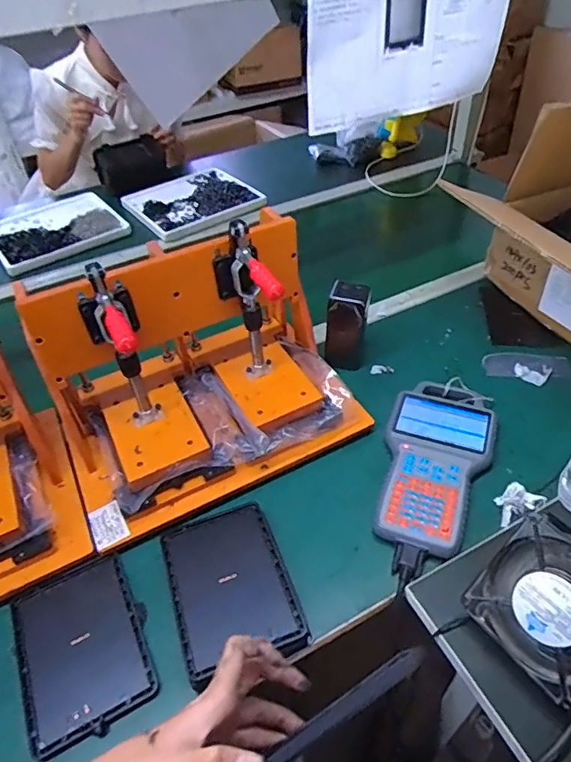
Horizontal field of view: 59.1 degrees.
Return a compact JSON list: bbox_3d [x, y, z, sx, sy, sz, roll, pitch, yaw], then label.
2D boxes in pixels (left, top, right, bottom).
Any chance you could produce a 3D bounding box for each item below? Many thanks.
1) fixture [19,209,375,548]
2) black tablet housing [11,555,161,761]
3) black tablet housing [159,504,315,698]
[{"bbox_3d":[-0.111,-0.019,0.629,0.368,0.252,0.236,-23,47,-17],"label":"fixture"},{"bbox_3d":[-0.210,0.274,0.519,0.124,0.010,0.165,-25,48,-19],"label":"black tablet housing"},{"bbox_3d":[-0.061,0.217,0.540,0.123,0.026,0.170,-17,46,-12],"label":"black tablet housing"}]

